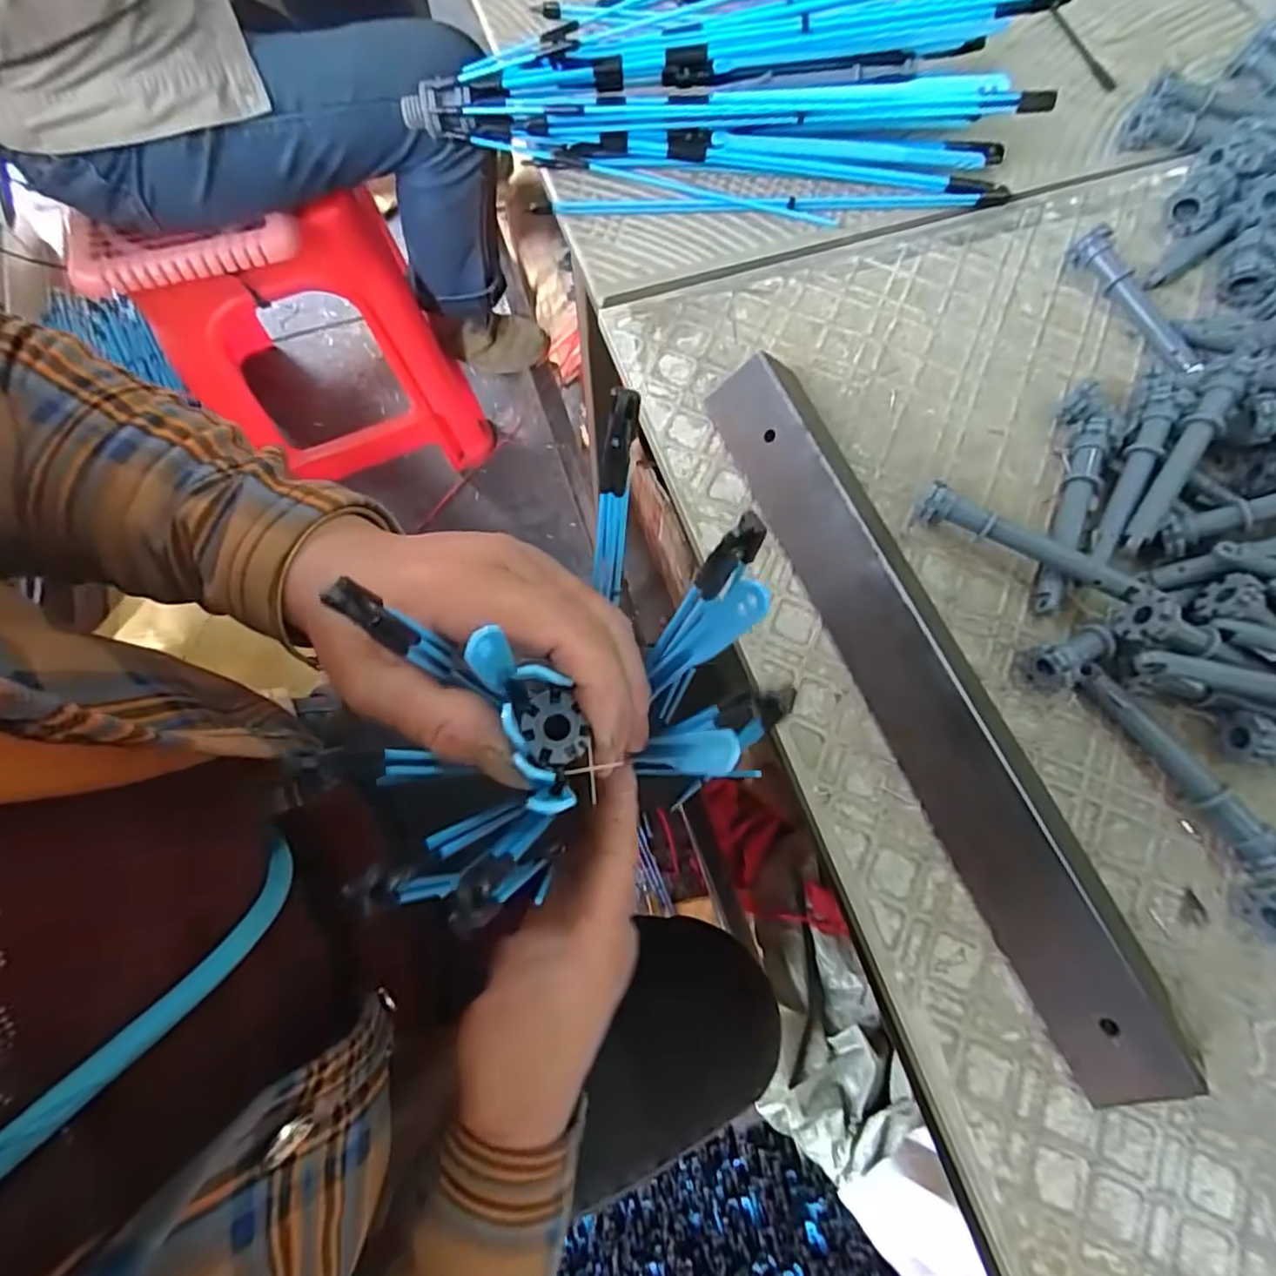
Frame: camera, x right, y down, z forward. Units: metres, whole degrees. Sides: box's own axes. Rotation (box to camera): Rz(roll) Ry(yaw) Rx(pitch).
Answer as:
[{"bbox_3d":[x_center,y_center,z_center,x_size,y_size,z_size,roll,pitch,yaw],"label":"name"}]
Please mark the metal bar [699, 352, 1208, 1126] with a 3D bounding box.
[{"bbox_3d":[0.116,0.012,0.262,0.047,0.029,0.308,-22,73,-6],"label":"metal bar"}]

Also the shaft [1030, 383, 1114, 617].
[{"bbox_3d":[0.198,-0.062,0.292,0.019,0.018,0.109,16,73,6],"label":"shaft"}]

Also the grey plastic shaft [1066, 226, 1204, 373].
[{"bbox_3d":[0.257,-0.173,0.331,0.015,0.017,0.091,-25,74,-7],"label":"grey plastic shaft"}]

